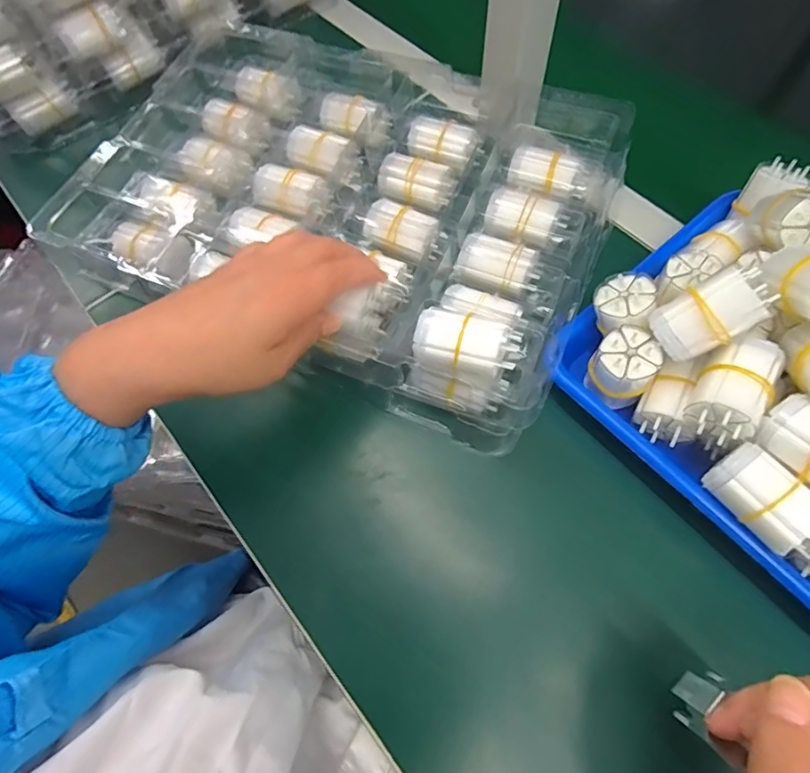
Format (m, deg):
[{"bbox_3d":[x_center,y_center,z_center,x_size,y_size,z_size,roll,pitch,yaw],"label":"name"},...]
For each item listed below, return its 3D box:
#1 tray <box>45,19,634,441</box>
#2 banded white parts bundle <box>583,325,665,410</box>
[{"bbox_3d":[-0.048,-0.167,0.427,0.414,0.078,0.307,21,68,13],"label":"tray"},{"bbox_3d":[0.146,-0.009,0.343,0.039,0.053,0.037,-1,65,3],"label":"banded white parts bundle"}]

